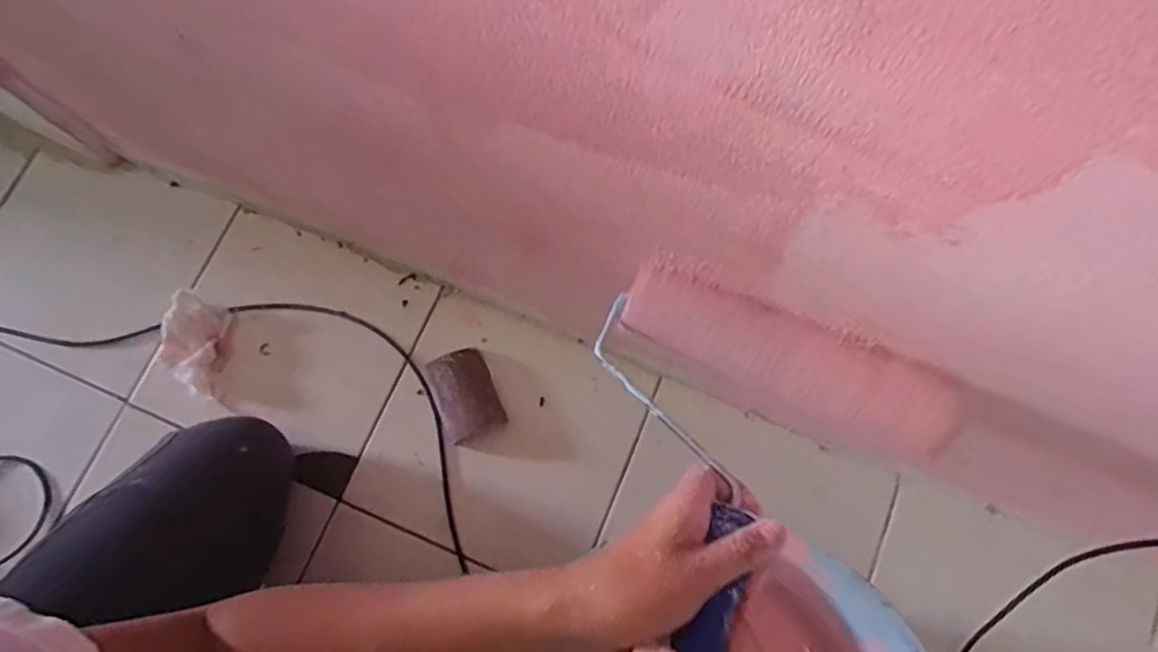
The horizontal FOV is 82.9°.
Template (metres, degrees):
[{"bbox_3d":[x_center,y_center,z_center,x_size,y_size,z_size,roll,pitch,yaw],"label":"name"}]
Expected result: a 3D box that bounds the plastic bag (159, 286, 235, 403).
[{"bbox_3d":[-0.476,0.022,0.813,0.078,0.042,0.120,9,74,4],"label":"plastic bag"}]

